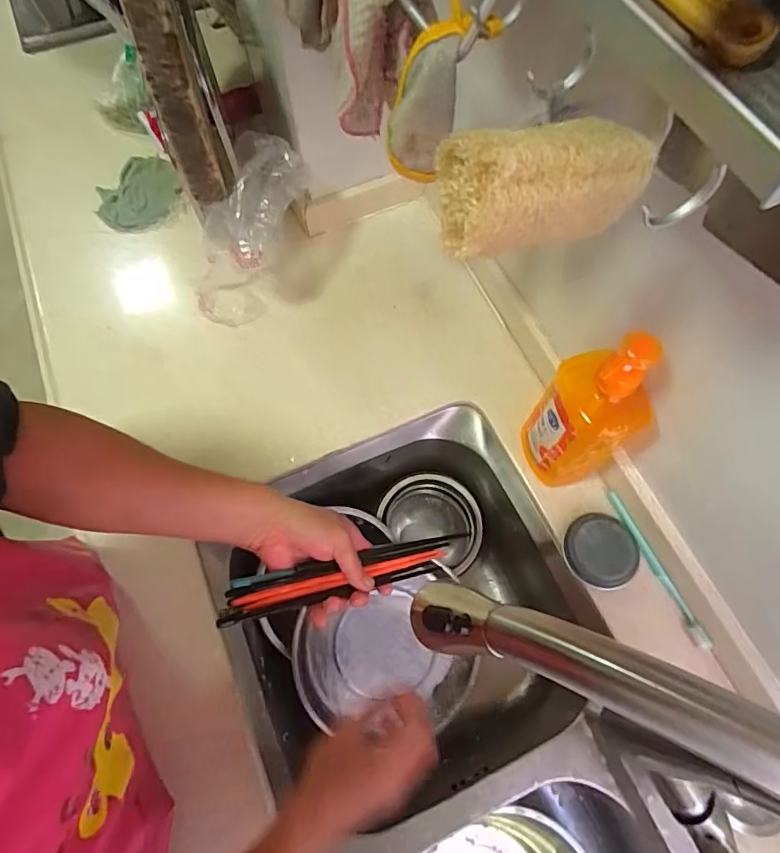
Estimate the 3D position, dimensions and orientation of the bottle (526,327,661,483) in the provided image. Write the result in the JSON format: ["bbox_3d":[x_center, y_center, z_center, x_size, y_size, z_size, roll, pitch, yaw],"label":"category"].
[{"bbox_3d":[0.194,-0.010,0.505,0.062,0.244,0.089,-37,71,-14],"label":"bottle"}]

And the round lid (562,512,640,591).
[{"bbox_3d":[0.236,0.138,0.566,0.075,0.019,0.085,38,73,15],"label":"round lid"}]

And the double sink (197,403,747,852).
[{"bbox_3d":[0.092,0.379,0.567,0.386,0.260,0.750,-23,69,-9],"label":"double sink"}]

